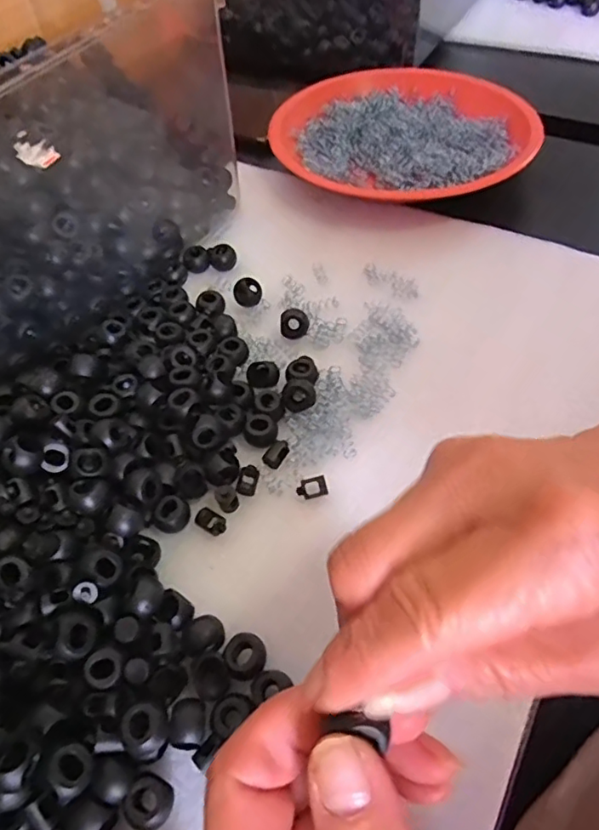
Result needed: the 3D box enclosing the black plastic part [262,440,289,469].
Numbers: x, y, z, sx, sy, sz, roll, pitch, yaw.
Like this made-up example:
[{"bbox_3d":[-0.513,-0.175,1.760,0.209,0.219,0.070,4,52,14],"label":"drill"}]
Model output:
[{"bbox_3d":[-0.011,0.019,0.283,0.009,0.005,0.015,36,65,25],"label":"black plastic part"}]

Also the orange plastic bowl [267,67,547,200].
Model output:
[{"bbox_3d":[0.079,-0.215,0.426,0.186,0.022,0.189,-2,56,3],"label":"orange plastic bowl"}]

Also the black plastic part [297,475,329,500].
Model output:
[{"bbox_3d":[0.006,0.035,0.272,0.015,0.005,0.011,-12,56,-4],"label":"black plastic part"}]

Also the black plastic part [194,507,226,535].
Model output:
[{"bbox_3d":[-0.041,0.051,0.267,0.015,0.007,0.010,26,62,21],"label":"black plastic part"}]

